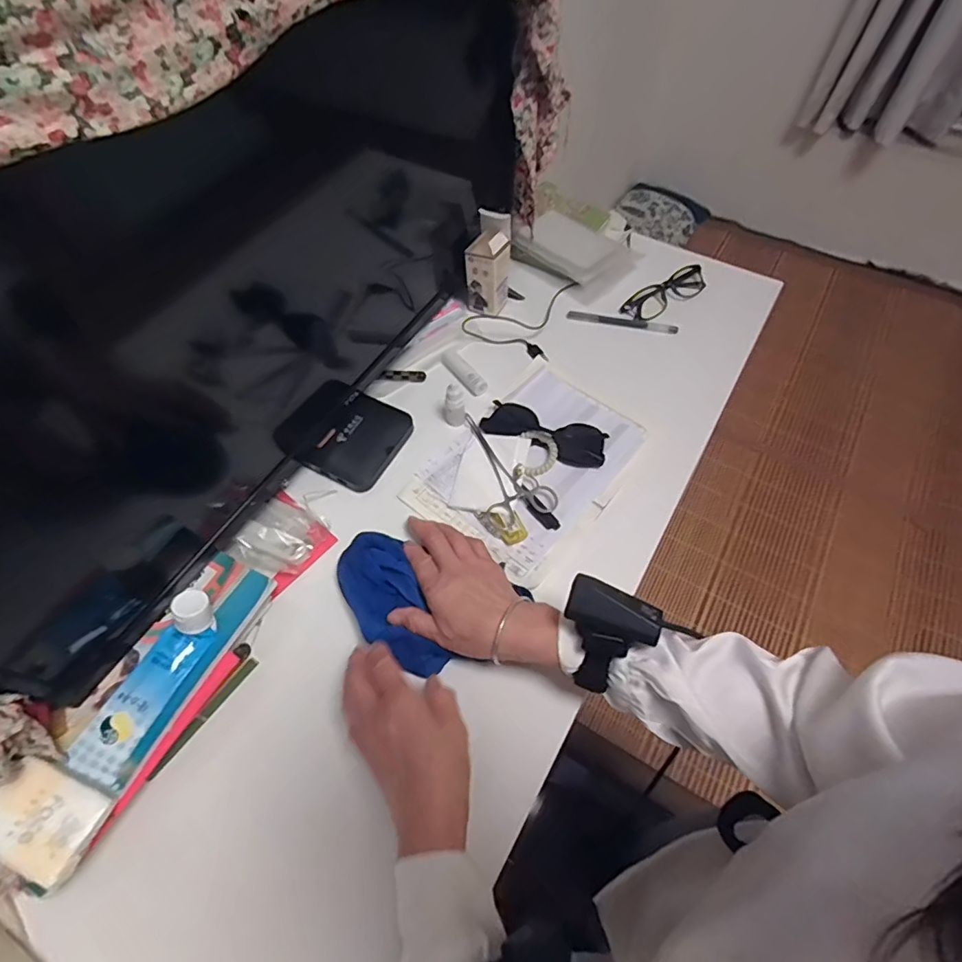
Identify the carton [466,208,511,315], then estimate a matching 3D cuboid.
[{"bbox_3d":[0.011,-0.268,0.652,0.043,0.121,0.047,20,61,12],"label":"carton"}]

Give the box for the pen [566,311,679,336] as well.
[{"bbox_3d":[0.182,-0.205,0.691,0.139,0.010,0.015,9,59,6],"label":"pen"}]

